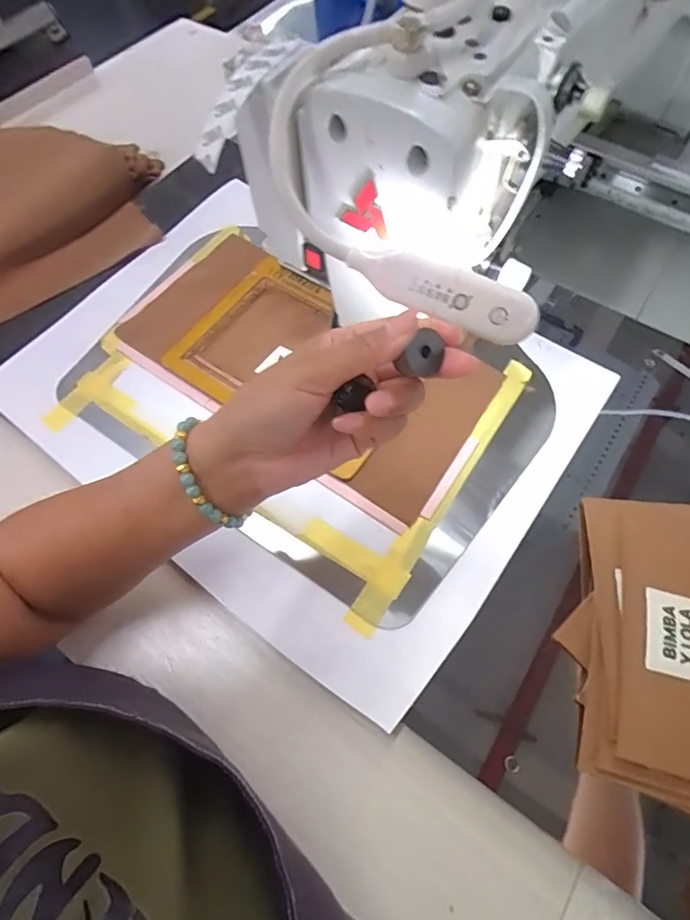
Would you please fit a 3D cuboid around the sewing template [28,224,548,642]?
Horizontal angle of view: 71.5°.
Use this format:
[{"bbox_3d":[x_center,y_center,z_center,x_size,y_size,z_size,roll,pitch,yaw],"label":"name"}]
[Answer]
[{"bbox_3d":[-0.039,-0.066,0.464,0.421,0.014,0.292,29,69,15],"label":"sewing template"}]

